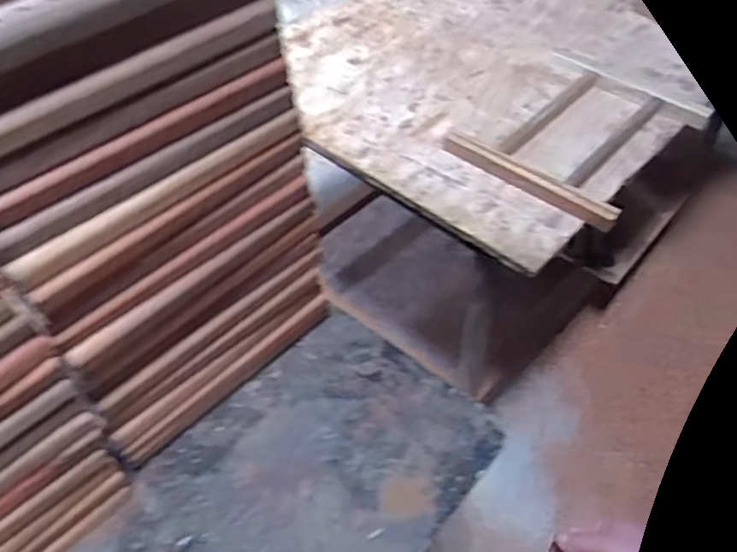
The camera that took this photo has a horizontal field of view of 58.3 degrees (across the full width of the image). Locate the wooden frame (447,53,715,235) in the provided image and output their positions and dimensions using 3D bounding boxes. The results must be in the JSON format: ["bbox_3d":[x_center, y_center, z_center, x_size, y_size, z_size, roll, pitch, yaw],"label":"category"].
[{"bbox_3d":[0.396,-0.284,1.234,0.336,0.046,0.449,34,57,27],"label":"wooden frame"}]

